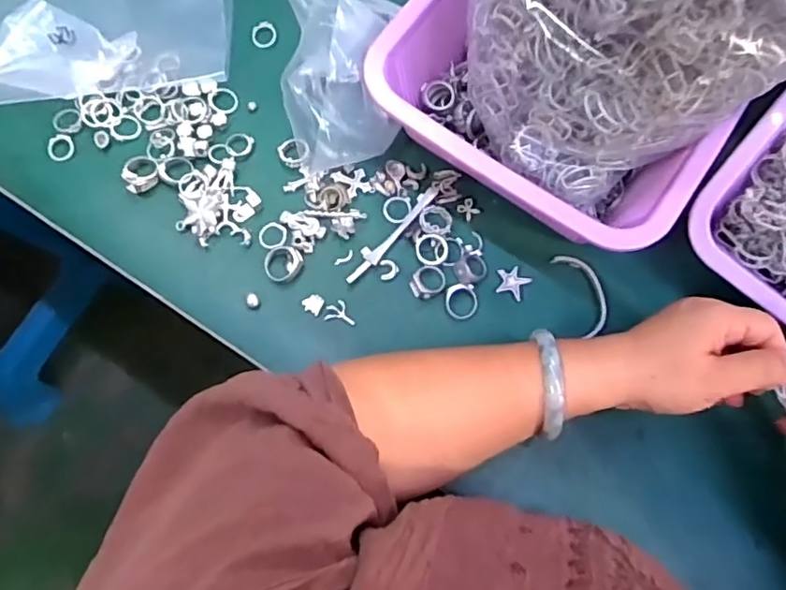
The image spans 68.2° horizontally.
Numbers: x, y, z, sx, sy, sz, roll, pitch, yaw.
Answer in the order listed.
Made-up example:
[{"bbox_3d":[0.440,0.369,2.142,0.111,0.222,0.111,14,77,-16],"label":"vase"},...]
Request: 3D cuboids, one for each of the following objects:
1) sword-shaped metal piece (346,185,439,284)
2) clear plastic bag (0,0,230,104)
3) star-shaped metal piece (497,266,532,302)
[{"bbox_3d":[0.000,-0.046,0.432,0.014,0.007,0.096,42,76,10],"label":"sword-shaped metal piece"},{"bbox_3d":[-0.233,-0.221,0.465,0.198,0.014,0.141,-2,73,-3],"label":"clear plastic bag"},{"bbox_3d":[0.088,-0.009,0.424,0.023,0.004,0.022,25,74,5],"label":"star-shaped metal piece"}]

